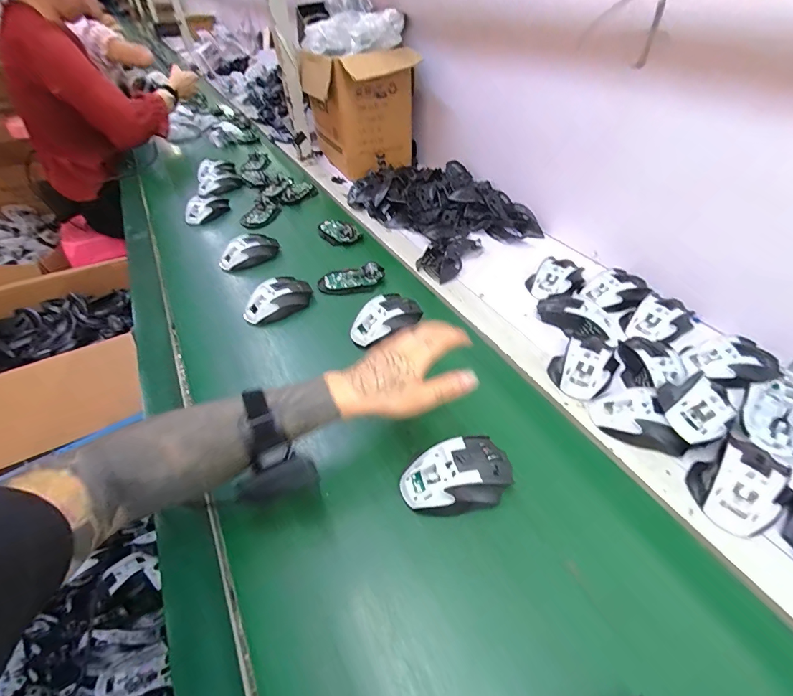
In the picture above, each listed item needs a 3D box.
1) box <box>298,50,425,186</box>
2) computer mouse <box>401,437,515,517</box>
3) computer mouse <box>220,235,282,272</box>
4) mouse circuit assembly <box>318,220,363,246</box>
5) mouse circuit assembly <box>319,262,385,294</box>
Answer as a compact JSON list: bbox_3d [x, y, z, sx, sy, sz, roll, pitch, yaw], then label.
[{"bbox_3d":[-0.096,-0.617,1.031,0.232,0.241,0.284,-17,47,-10],"label":"box"},{"bbox_3d":[0.064,0.133,0.417,0.112,0.032,0.069,-18,47,-11],"label":"computer mouse"},{"bbox_3d":[-0.282,-0.184,0.771,0.114,0.051,0.064,-17,47,-11],"label":"computer mouse"},{"bbox_3d":[-0.120,-0.241,0.836,0.104,0.024,0.053,28,55,28],"label":"mouse circuit assembly"},{"bbox_3d":[-0.079,-0.122,0.708,0.115,0.037,0.046,-10,46,-4],"label":"mouse circuit assembly"}]

